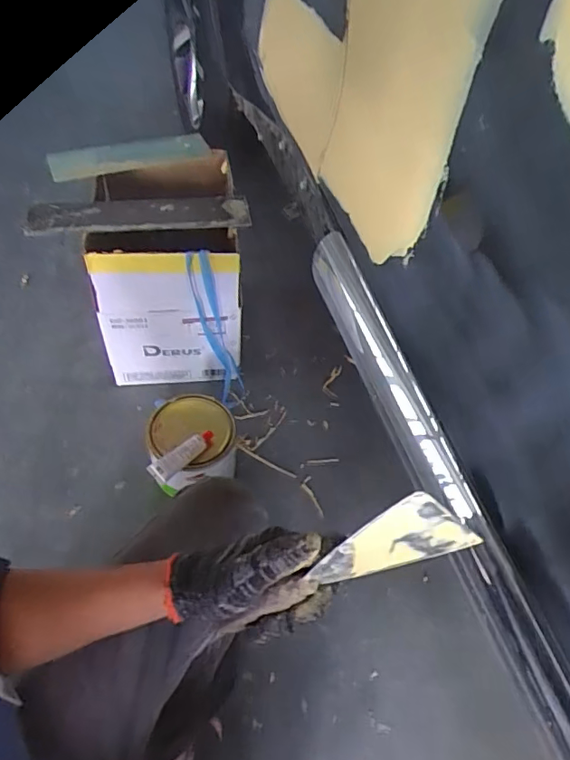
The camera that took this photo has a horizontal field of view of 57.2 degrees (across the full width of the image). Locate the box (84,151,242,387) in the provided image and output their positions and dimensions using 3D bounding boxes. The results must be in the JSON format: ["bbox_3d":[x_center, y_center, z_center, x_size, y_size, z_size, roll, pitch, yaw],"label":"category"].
[{"bbox_3d":[-0.249,-0.240,1.132,0.272,0.343,0.351,-4,54,-8],"label":"box"}]

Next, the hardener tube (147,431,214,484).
[{"bbox_3d":[-0.178,0.133,0.921,0.121,0.027,0.039,-31,62,-25],"label":"hardener tube"}]

